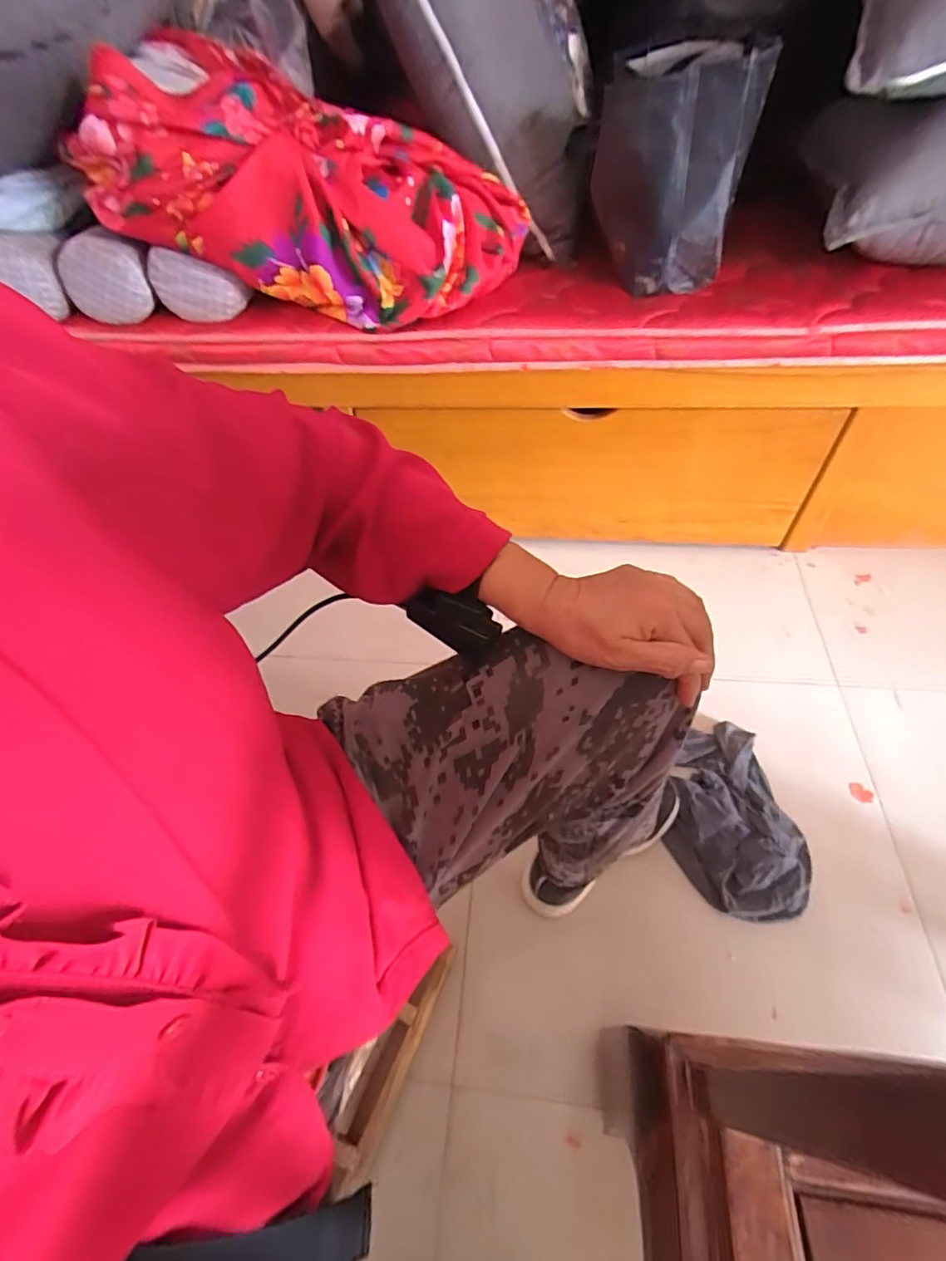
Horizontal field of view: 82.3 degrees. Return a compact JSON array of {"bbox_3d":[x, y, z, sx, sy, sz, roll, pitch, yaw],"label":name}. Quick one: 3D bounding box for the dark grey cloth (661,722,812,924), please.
[{"bbox_3d":[0.399,0.274,0.819,0.182,0.057,0.283,12,55,13],"label":"dark grey cloth"}]

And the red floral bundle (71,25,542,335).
[{"bbox_3d":[-0.227,-0.607,0.784,0.597,0.237,0.177,5,51,-14],"label":"red floral bundle"}]

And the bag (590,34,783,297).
[{"bbox_3d":[0.292,-0.679,0.811,0.218,0.270,0.127,7,54,10],"label":"bag"}]

